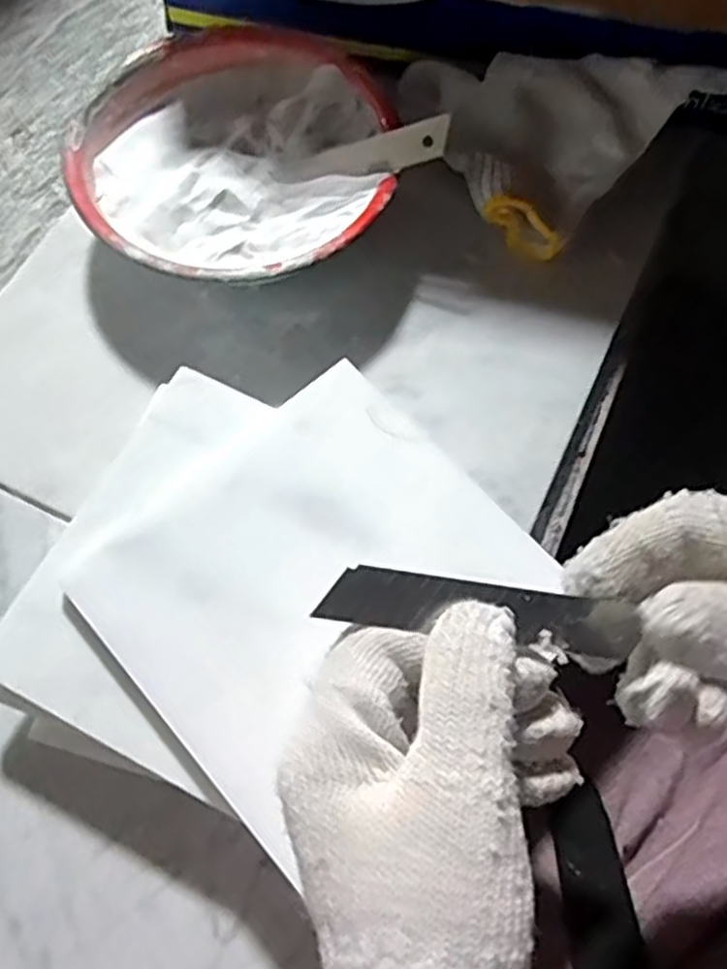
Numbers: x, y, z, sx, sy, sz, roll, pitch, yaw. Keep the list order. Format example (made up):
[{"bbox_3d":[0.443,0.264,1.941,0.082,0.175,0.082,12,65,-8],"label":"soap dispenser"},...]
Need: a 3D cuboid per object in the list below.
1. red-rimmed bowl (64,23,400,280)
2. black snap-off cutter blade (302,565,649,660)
[{"bbox_3d":[-0.067,-0.164,0.414,0.156,0.053,0.163,0,66,-1],"label":"red-rimmed bowl"},{"bbox_3d":[0.035,0.038,0.233,0.094,0.005,0.018,10,66,-6],"label":"black snap-off cutter blade"}]

